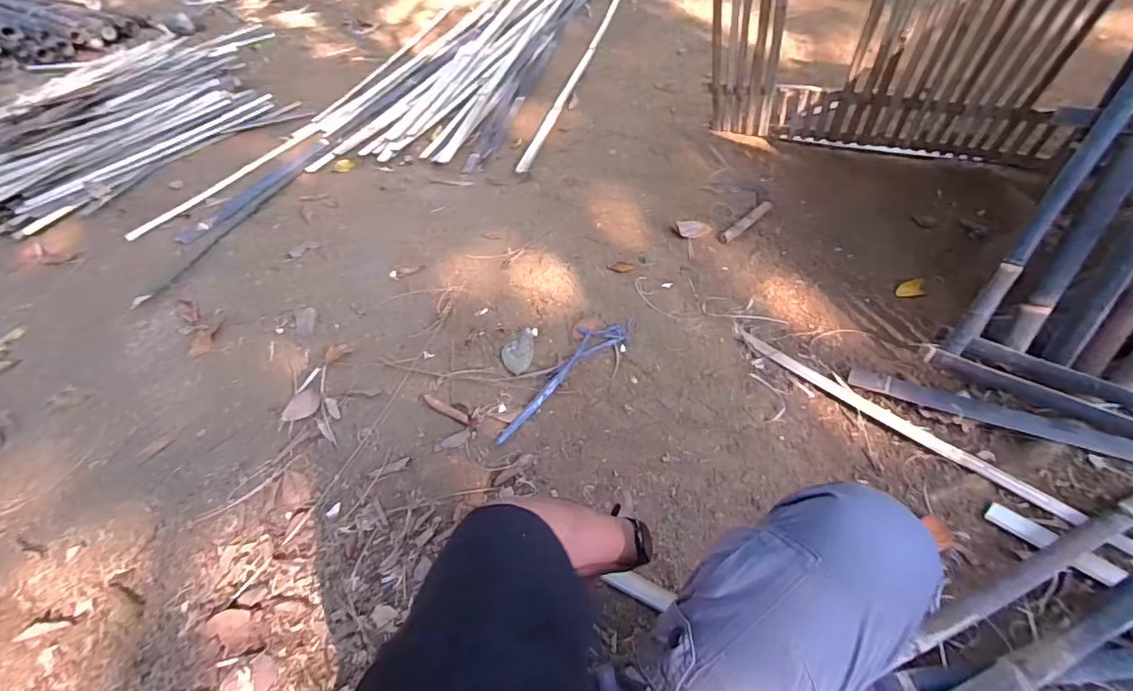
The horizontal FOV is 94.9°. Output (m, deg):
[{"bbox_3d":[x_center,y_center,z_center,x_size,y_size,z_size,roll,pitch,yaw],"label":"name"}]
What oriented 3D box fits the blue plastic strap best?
[{"bbox_3d":[-0.025,0.064,1.156,0.389,0.018,0.096,-38,58,-24],"label":"blue plastic strap"}]

